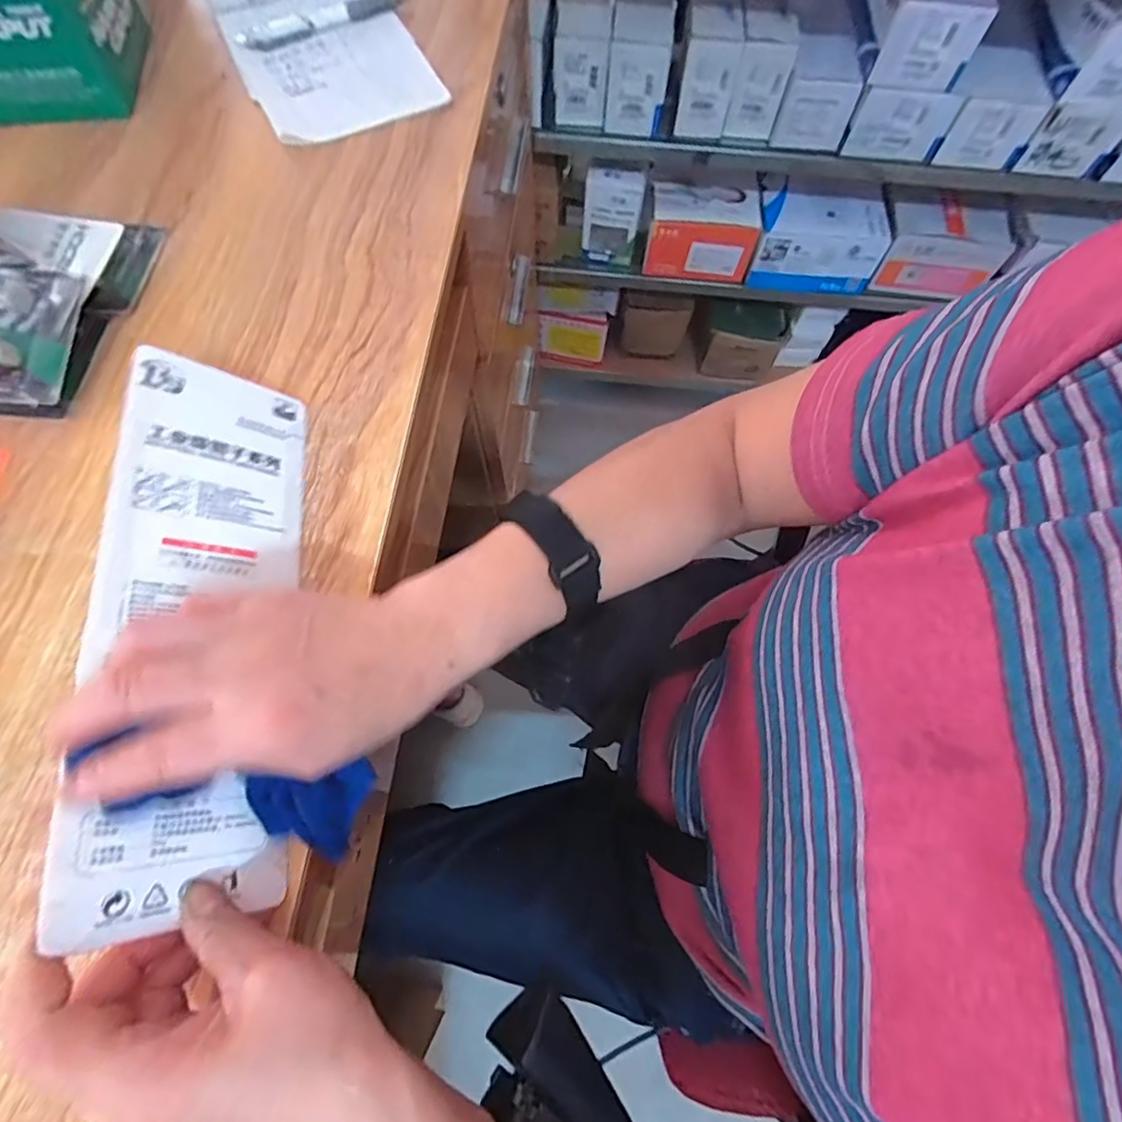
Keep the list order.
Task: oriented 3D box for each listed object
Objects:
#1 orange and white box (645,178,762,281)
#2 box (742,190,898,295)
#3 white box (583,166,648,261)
[{"bbox_3d":[0.230,-0.532,0.944,0.168,0.100,0.091,9,69,2],"label":"orange and white box"},{"bbox_3d":[0.414,-0.518,0.944,0.196,0.113,0.091,3,69,0],"label":"box"},{"bbox_3d":[0.082,-0.553,0.922,0.088,0.136,0.052,7,69,2],"label":"white box"}]

